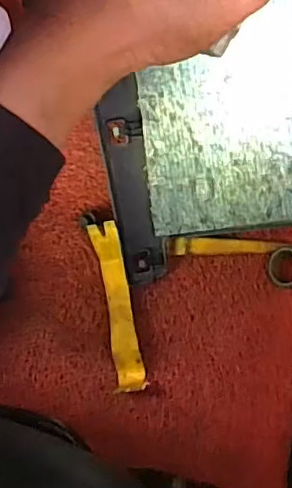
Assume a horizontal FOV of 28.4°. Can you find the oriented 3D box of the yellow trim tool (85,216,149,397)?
[{"bbox_3d":[-0.028,0.064,0.587,0.031,0.035,0.168,-9,81,-1],"label":"yellow trim tool"}]

